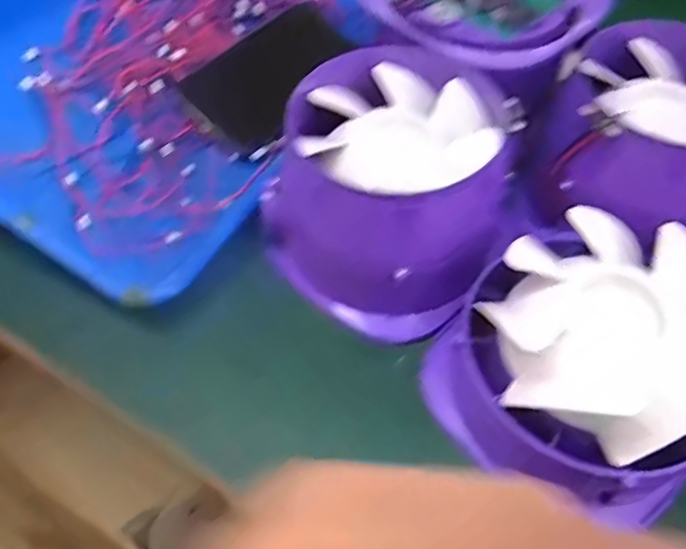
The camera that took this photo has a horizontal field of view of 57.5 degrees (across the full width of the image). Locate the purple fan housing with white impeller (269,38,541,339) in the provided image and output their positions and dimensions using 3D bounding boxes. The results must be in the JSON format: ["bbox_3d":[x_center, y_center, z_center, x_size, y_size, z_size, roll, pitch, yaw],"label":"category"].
[{"bbox_3d":[0.032,-0.049,0.360,0.123,0.098,0.125,0,54,-1],"label":"purple fan housing with white impeller"}]

